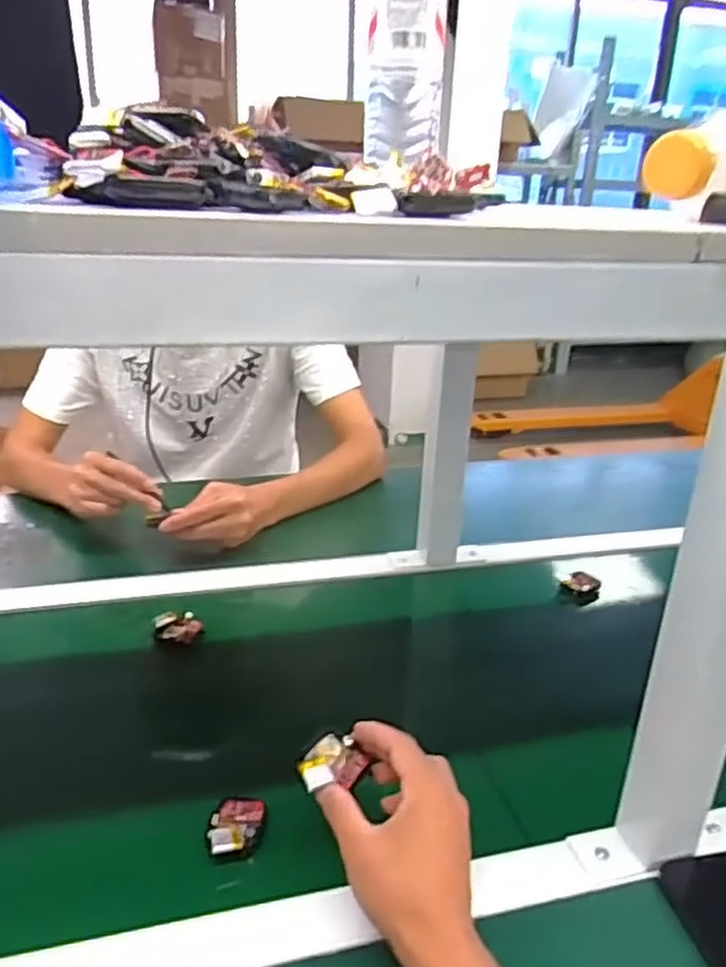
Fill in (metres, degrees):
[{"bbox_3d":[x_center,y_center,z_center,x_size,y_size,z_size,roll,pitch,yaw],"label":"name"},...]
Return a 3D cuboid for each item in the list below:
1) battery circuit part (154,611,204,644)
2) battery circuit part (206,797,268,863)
[{"bbox_3d":[-0.188,0.147,0.748,0.047,0.017,0.035,-2,24,-12],"label":"battery circuit part"},{"bbox_3d":[-0.090,0.244,0.520,0.037,0.009,0.055,3,24,-1],"label":"battery circuit part"}]

